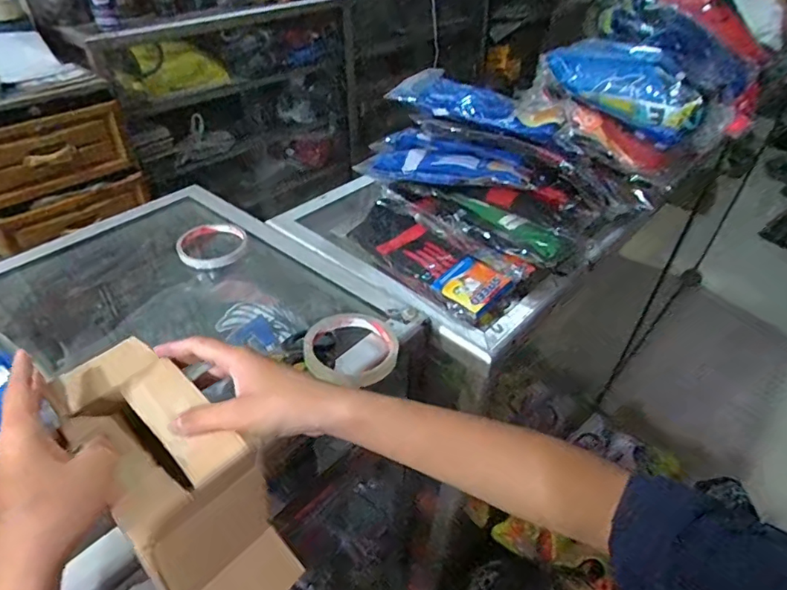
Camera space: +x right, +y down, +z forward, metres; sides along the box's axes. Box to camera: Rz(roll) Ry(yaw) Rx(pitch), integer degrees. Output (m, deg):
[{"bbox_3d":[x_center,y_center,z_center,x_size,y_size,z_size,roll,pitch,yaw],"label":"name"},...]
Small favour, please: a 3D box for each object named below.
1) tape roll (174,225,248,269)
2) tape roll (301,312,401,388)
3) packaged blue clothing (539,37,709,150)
[{"bbox_3d":[-0.227,-0.062,0.664,0.084,0.019,0.084,1,39,-1],"label":"tape roll"},{"bbox_3d":[-0.041,0.052,0.515,0.090,0.024,0.078,1,39,-1],"label":"tape roll"},{"bbox_3d":[0.384,-0.347,0.865,0.257,0.102,0.086,32,45,7],"label":"packaged blue clothing"}]

